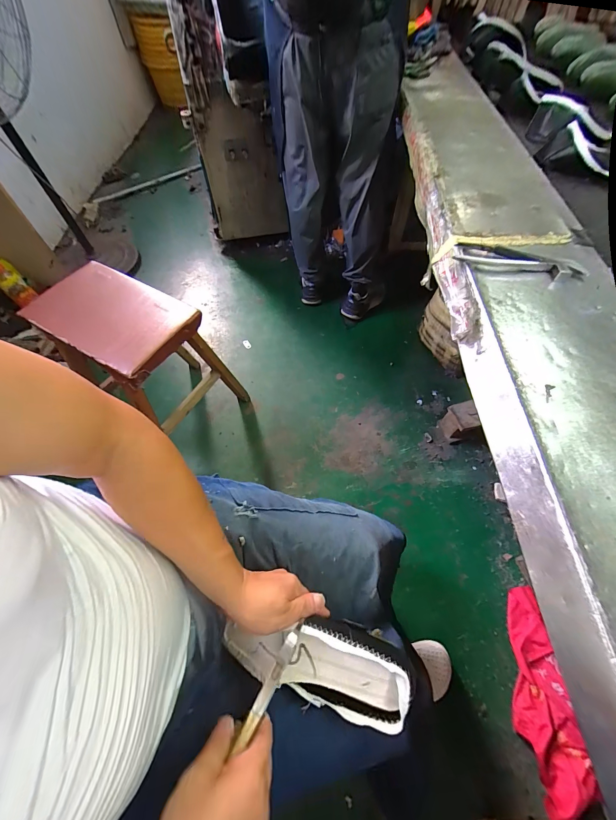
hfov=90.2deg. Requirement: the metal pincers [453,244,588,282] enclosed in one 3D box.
[{"bbox_3d":[0.343,-0.242,0.498,0.193,0.019,0.047,17,62,10],"label":"metal pincers"}]

